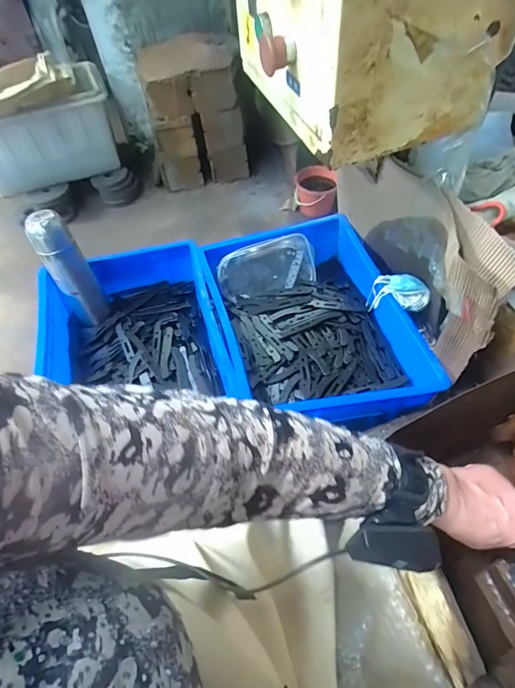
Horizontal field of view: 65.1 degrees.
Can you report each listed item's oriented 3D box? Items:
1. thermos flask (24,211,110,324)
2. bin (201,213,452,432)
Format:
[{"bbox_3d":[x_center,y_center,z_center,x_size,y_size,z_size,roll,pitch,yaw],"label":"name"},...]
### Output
[{"bbox_3d":[-0.332,-0.126,0.722,0.065,0.215,0.065,-29,60,-16],"label":"thermos flask"},{"bbox_3d":[0.093,-0.048,0.715,0.291,0.107,0.414,-11,57,-6],"label":"bin"}]

